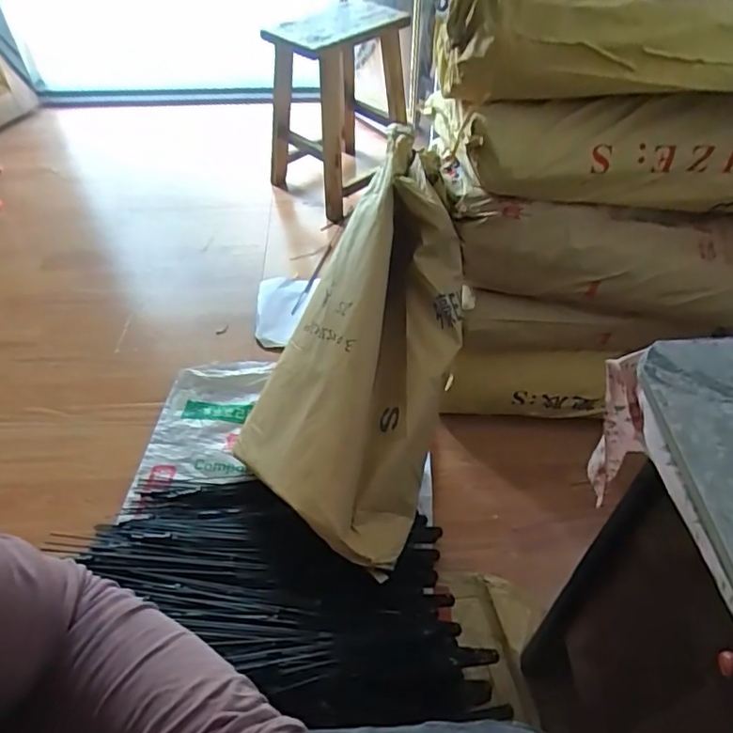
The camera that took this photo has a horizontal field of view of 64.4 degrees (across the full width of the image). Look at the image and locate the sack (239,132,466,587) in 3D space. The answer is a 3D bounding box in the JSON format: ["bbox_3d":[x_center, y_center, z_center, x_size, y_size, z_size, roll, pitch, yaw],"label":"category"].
[{"bbox_3d":[-0.017,-0.069,1.049,0.347,0.174,0.759,13,79,12],"label":"sack"}]

